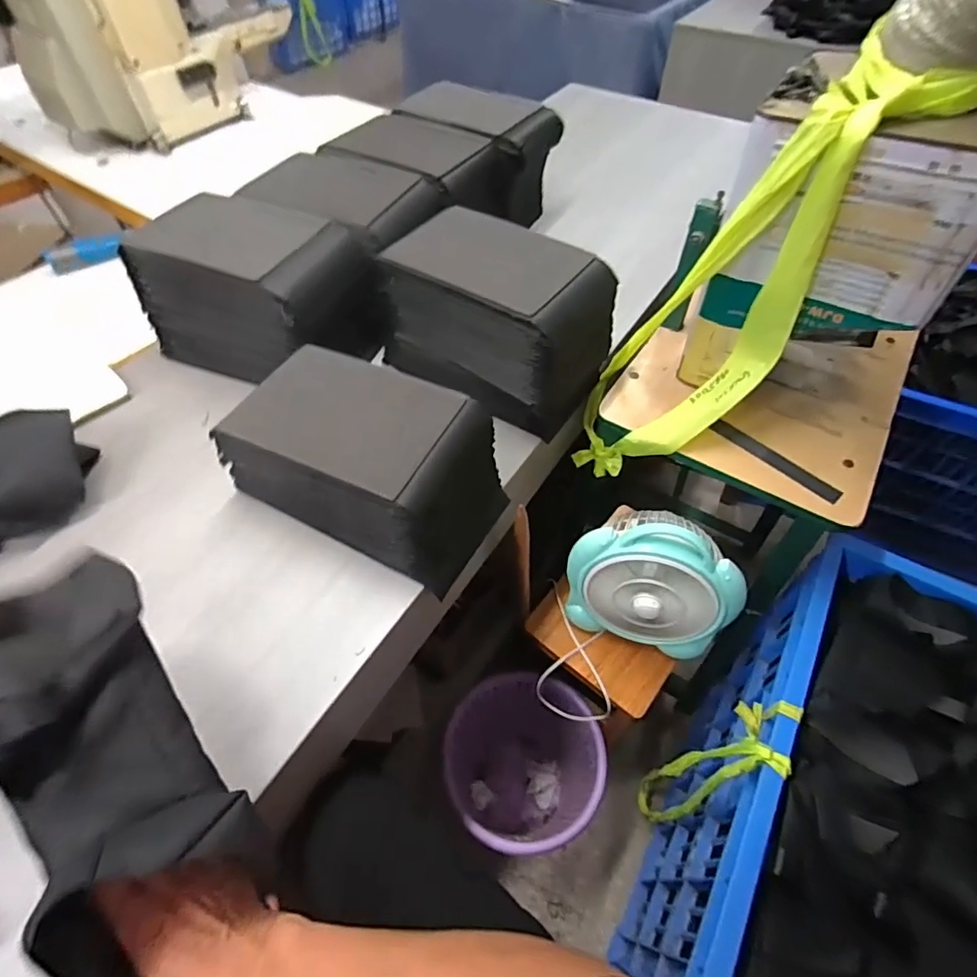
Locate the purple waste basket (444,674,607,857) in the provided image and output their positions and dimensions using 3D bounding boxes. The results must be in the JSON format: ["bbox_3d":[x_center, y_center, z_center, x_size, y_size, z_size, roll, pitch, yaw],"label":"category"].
[{"bbox_3d":[0.064,0.530,1.015,0.258,0.296,0.268,0,54,0],"label":"purple waste basket"}]

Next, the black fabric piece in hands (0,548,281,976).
[{"bbox_3d":[-0.256,0.155,0.341,0.110,0.081,0.271,-32,72,-22],"label":"black fabric piece in hands"}]

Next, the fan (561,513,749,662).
[{"bbox_3d":[0.242,0.133,0.798,0.238,0.217,0.120,17,55,12],"label":"fan"}]

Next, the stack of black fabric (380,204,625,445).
[{"bbox_3d":[0.007,-0.225,0.713,0.274,0.174,0.170,30,59,20],"label":"stack of black fabric"}]

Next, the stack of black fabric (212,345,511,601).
[{"bbox_3d":[-0.138,-0.037,0.611,0.295,0.130,0.174,23,57,16],"label":"stack of black fabric"}]

